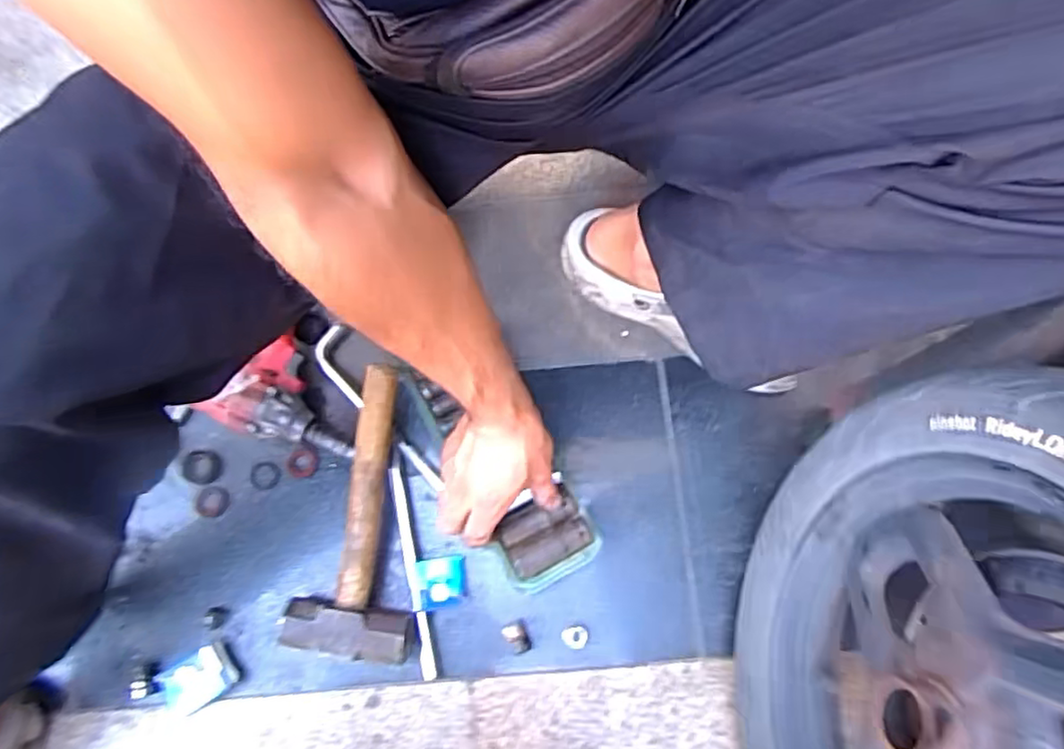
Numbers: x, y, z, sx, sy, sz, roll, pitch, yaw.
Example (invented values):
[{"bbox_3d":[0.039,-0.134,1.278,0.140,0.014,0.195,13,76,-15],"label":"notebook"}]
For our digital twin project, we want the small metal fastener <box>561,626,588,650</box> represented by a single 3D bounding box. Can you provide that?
[{"bbox_3d":[0.040,0.251,0.612,0.025,0.009,0.021,0,75,1],"label":"small metal fastener"}]

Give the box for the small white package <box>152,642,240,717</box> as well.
[{"bbox_3d":[-0.312,0.285,0.597,0.069,0.021,0.047,-31,77,-7],"label":"small white package"}]

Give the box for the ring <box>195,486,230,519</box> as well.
[{"bbox_3d":[-0.329,0.132,0.660,0.033,0.008,0.032,0,75,1],"label":"ring"}]

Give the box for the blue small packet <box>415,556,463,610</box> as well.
[{"bbox_3d":[-0.087,0.199,0.613,0.044,0.011,0.045,2,70,-26],"label":"blue small packet"}]

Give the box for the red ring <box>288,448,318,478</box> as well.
[{"bbox_3d":[-0.236,0.091,0.660,0.025,0.012,0.029,15,76,5],"label":"red ring"}]

